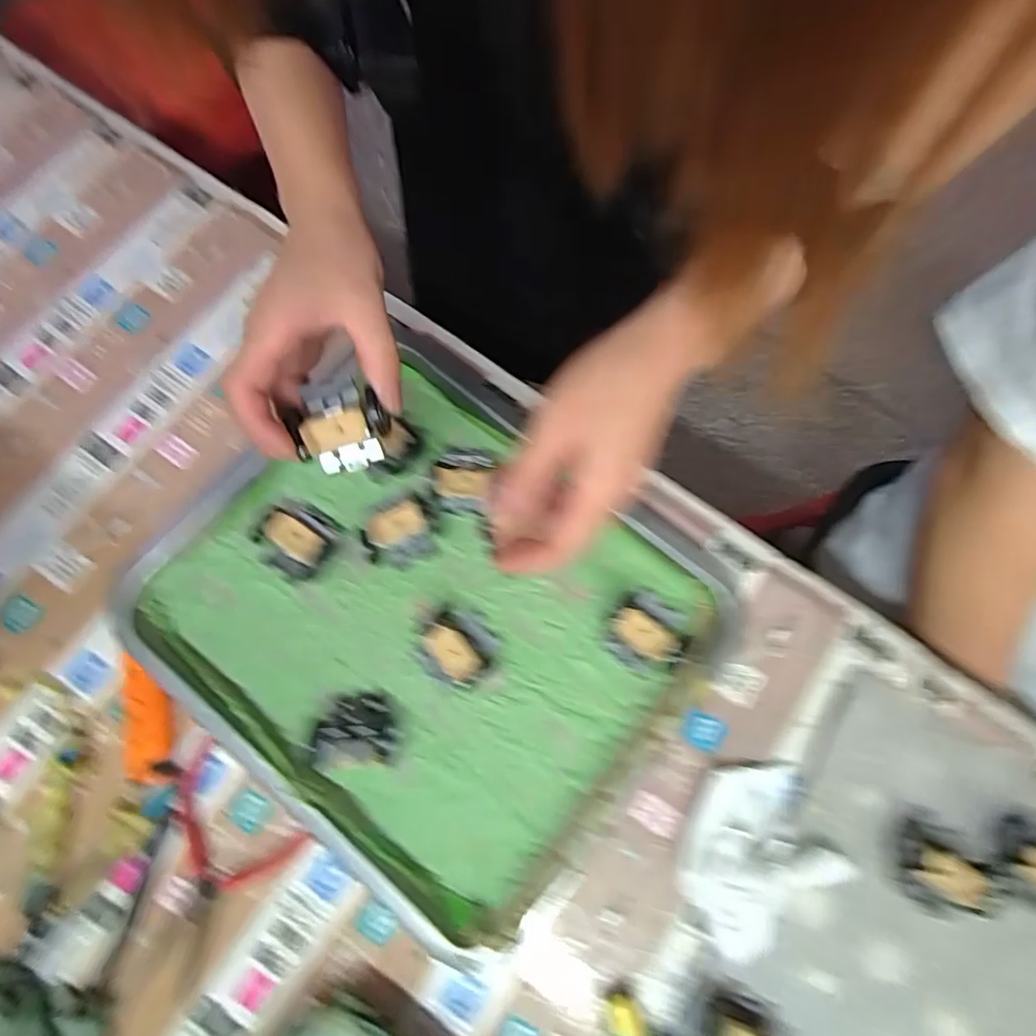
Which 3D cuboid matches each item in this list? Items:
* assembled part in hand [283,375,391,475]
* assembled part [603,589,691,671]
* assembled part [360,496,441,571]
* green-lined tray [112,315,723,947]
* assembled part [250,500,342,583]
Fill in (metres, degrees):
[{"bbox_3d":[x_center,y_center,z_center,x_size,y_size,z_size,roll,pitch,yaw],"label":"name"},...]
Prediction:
[{"bbox_3d":[-0.090,-0.051,0.286,0.045,0.029,0.043,-17,75,-6],"label":"assembled part in hand"},{"bbox_3d":[0.078,0.069,0.339,0.047,0.025,0.043,36,76,8],"label":"assembled part"},{"bbox_3d":[-0.074,0.010,0.356,0.046,0.022,0.039,-21,76,-7],"label":"assembled part"},{"bbox_3d":[-0.055,0.051,0.345,0.290,0.029,0.258,41,77,9],"label":"green-lined tray"},{"bbox_3d":[-0.139,0.014,0.353,0.044,0.023,0.044,30,76,7],"label":"assembled part"}]

